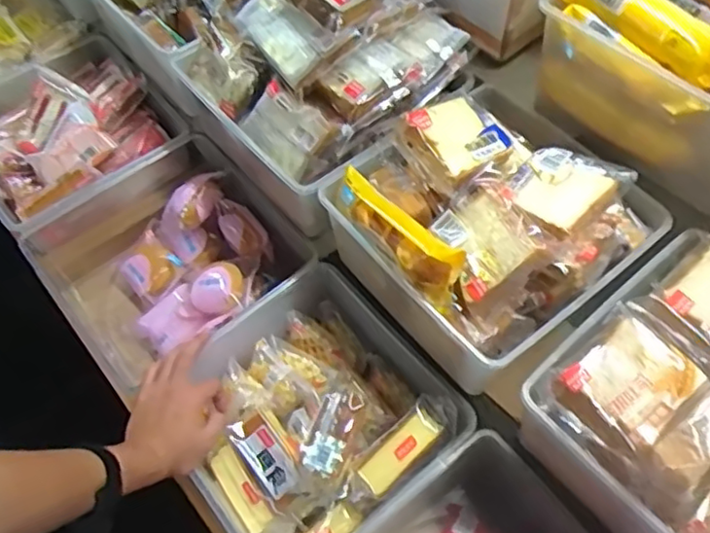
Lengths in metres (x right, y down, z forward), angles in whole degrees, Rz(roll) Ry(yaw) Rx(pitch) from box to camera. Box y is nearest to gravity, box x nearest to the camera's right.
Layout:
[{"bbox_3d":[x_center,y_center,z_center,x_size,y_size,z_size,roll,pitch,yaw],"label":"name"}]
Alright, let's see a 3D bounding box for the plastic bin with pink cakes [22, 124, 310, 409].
[{"bbox_3d":[-0.267,0.001,0.943,0.314,0.177,0.351,-35,65,-20],"label":"plastic bin with pink cakes"}]

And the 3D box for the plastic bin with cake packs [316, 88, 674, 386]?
[{"bbox_3d":[0.155,-0.060,0.729,0.291,0.151,0.296,-30,63,-17],"label":"plastic bin with cake packs"}]

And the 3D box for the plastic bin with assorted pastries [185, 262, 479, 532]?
[{"bbox_3d":[-0.056,0.186,0.775,0.294,0.106,0.292,-35,65,-20],"label":"plastic bin with assorted pastries"}]

